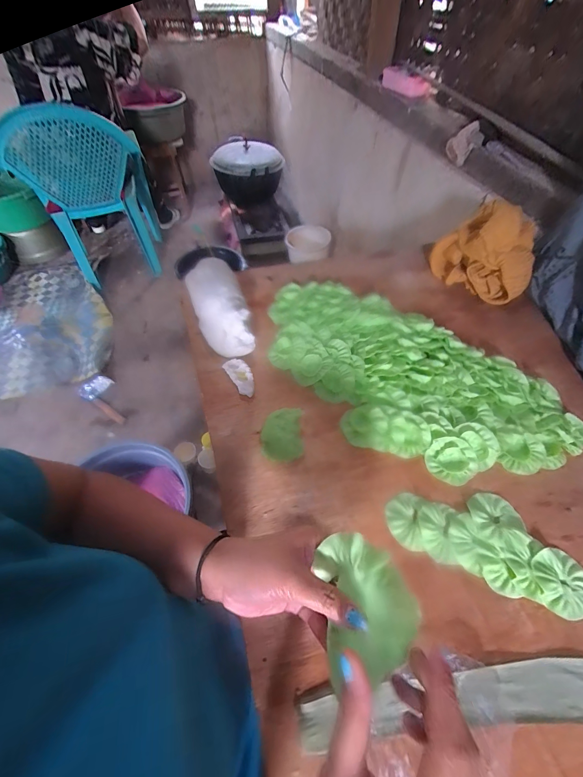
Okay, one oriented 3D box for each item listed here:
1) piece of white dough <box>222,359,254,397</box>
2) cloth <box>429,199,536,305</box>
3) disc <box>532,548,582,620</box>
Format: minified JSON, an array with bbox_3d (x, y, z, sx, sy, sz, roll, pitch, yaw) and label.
[{"bbox_3d":[-0.086,-0.019,0.551,0.035,0.023,0.074,-28,60,-19],"label":"piece of white dough"},{"bbox_3d":[0.403,-0.285,0.671,0.204,0.147,0.096,31,60,20],"label":"cloth"},{"bbox_3d":[0.327,0.232,0.383,0.069,0.012,0.069,0,55,0],"label":"disc"}]

